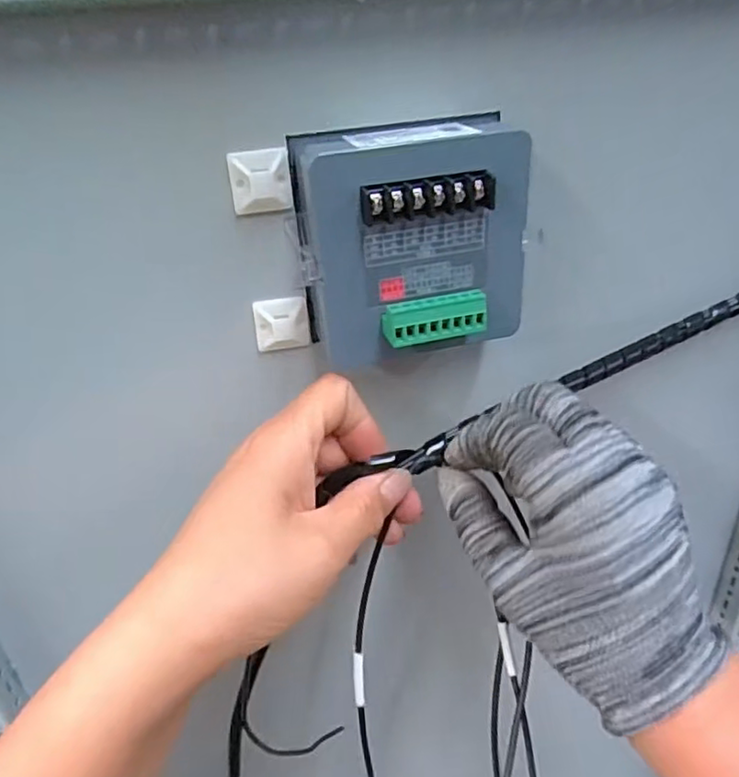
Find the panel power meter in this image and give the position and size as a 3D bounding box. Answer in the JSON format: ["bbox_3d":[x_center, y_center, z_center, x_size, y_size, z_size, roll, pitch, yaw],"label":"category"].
[{"bbox_3d":[0.019,-0.060,0.267,0.097,0.091,0.052,-11,32,-10],"label":"panel power meter"}]

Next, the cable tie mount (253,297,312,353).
[{"bbox_3d":[-0.040,-0.029,0.290,0.025,0.025,0.004,-8,31,-5],"label":"cable tie mount"}]

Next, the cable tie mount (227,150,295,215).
[{"bbox_3d":[-0.044,-0.084,0.257,0.024,0.024,0.005,-13,32,-12],"label":"cable tie mount"}]

